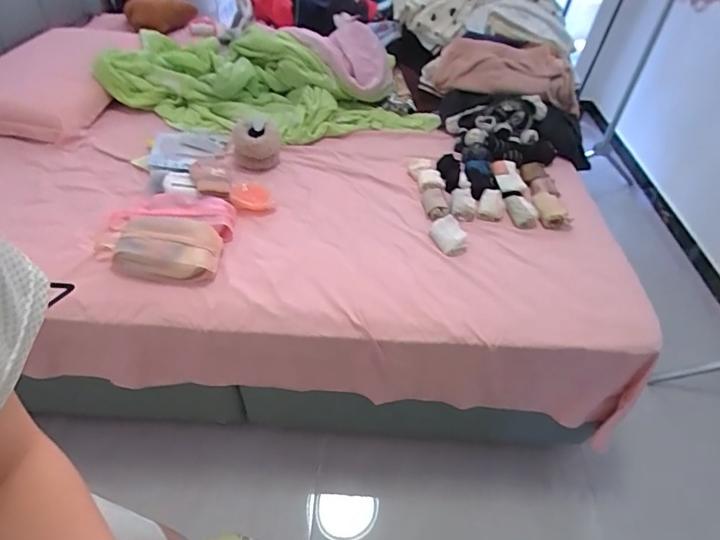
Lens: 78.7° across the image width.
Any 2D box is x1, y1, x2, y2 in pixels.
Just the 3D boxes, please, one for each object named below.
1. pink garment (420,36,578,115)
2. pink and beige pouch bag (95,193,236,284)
[{"bbox_3d":[0.485,-0.689,1.522,0.492,0.189,0.285,1,46,-5],"label":"pink garment"},{"bbox_3d":[-0.467,-0.100,1.053,0.296,0.098,0.264,8,46,2],"label":"pink and beige pouch bag"}]

